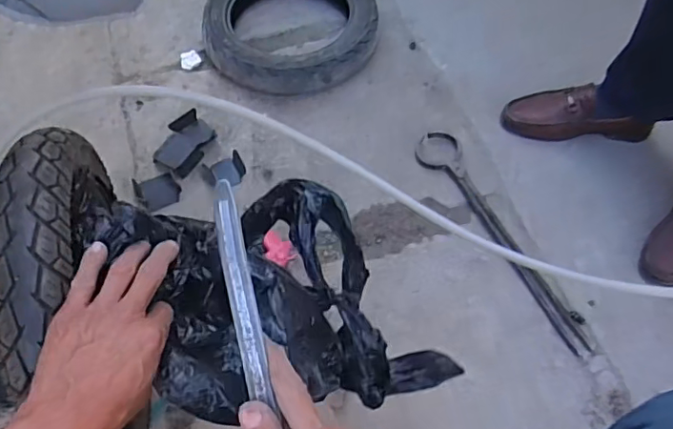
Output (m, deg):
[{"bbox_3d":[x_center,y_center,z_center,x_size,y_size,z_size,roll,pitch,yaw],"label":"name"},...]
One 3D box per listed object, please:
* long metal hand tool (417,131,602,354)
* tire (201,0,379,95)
[{"bbox_3d":[0.282,0.032,0.965,0.088,0.020,0.478,-21,63,-12],"label":"long metal hand tool"},{"bbox_3d":[-0.102,-0.418,1.197,0.377,0.100,0.385,-17,62,-10],"label":"tire"}]

